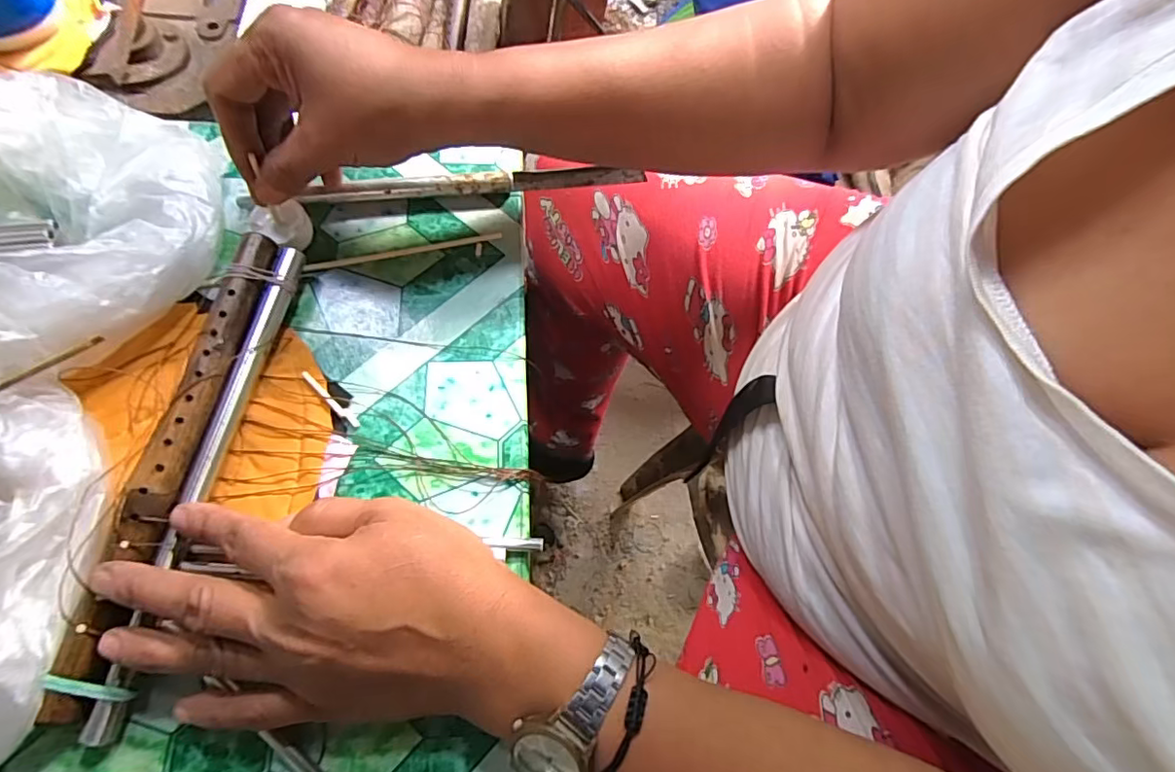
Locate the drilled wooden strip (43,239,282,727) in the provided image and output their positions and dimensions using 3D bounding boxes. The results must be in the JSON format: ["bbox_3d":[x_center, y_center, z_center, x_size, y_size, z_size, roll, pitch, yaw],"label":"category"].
[{"bbox_3d":[-0.191,0.026,0.258,0.017,0.005,0.224,20,67,-26],"label":"drilled wooden strip"}]

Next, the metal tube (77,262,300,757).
[{"bbox_3d":[-0.179,0.035,0.265,0.012,0.013,0.232,10,71,2],"label":"metal tube"}]

